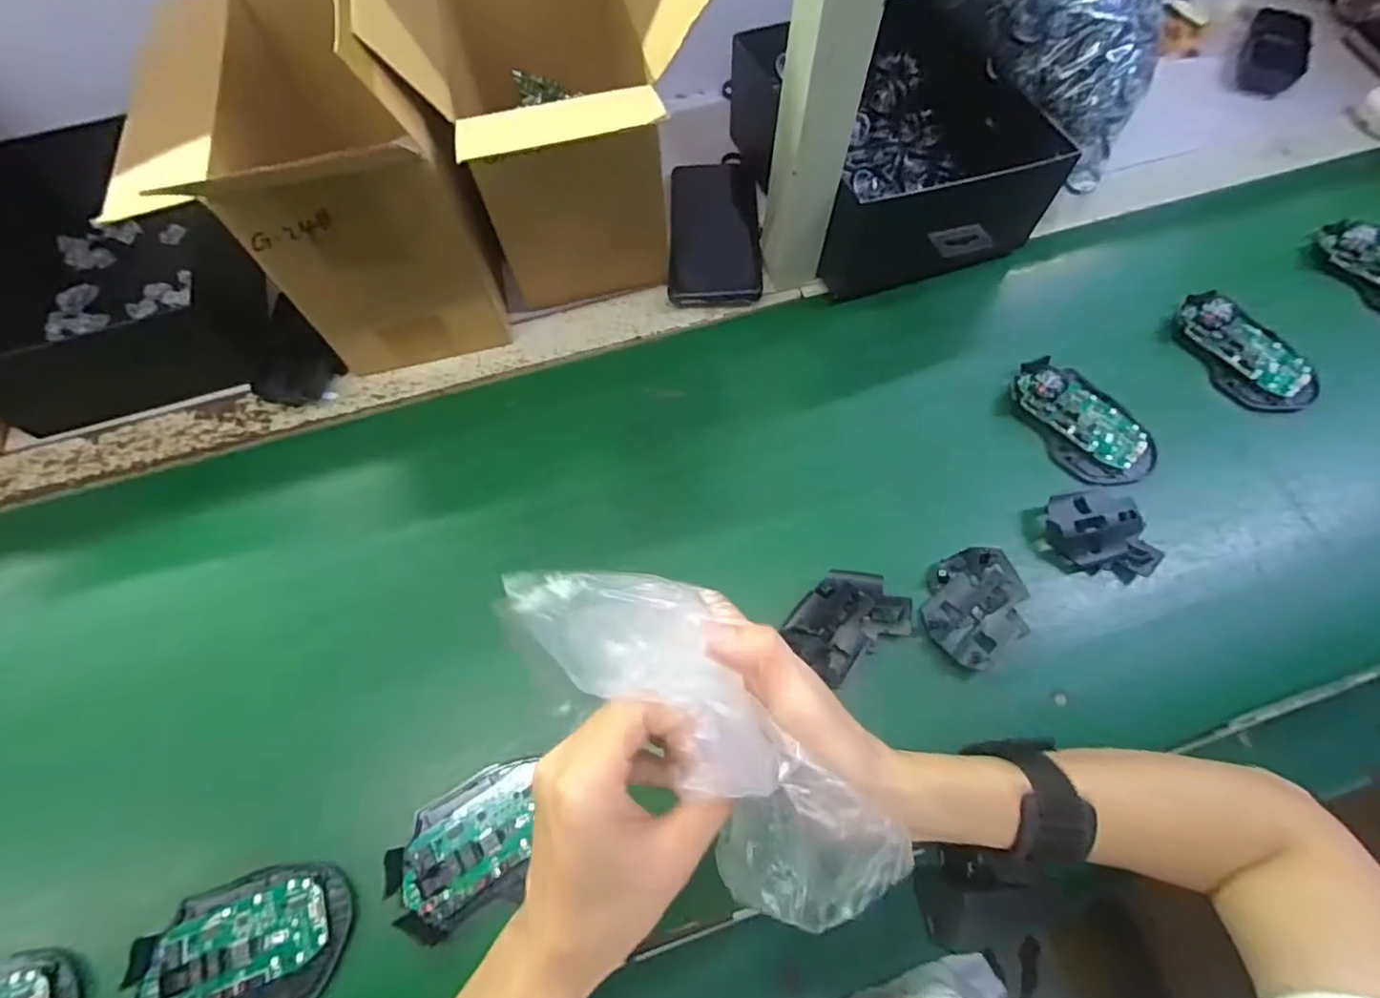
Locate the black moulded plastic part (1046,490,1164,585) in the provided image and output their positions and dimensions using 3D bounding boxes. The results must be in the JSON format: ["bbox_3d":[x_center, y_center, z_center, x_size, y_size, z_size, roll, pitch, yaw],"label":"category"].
[{"bbox_3d":[0.282,0.025,0.417,0.070,0.024,0.053,5,78,1],"label":"black moulded plastic part"}]

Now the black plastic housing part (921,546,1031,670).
[{"bbox_3d":[0.189,0.069,0.403,0.072,0.020,0.061,-39,81,-8],"label":"black plastic housing part"}]

